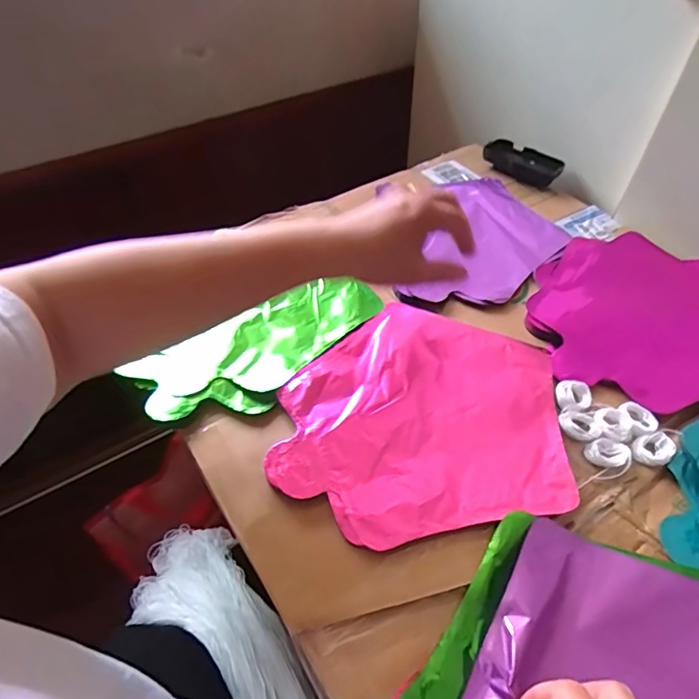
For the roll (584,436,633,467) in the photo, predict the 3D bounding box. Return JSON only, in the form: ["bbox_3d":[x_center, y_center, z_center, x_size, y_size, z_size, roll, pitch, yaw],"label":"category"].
[{"bbox_3d":[0.207,0.083,0.389,0.029,0.010,0.025,-16,51,-15],"label":"roll"}]

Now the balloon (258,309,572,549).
[{"bbox_3d":[0.061,0.052,0.416,0.226,0.008,0.223,5,49,4],"label":"balloon"}]

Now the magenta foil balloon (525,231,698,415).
[{"bbox_3d":[0.308,-0.041,0.503,0.255,0.013,0.229,-5,49,-6],"label":"magenta foil balloon"}]

